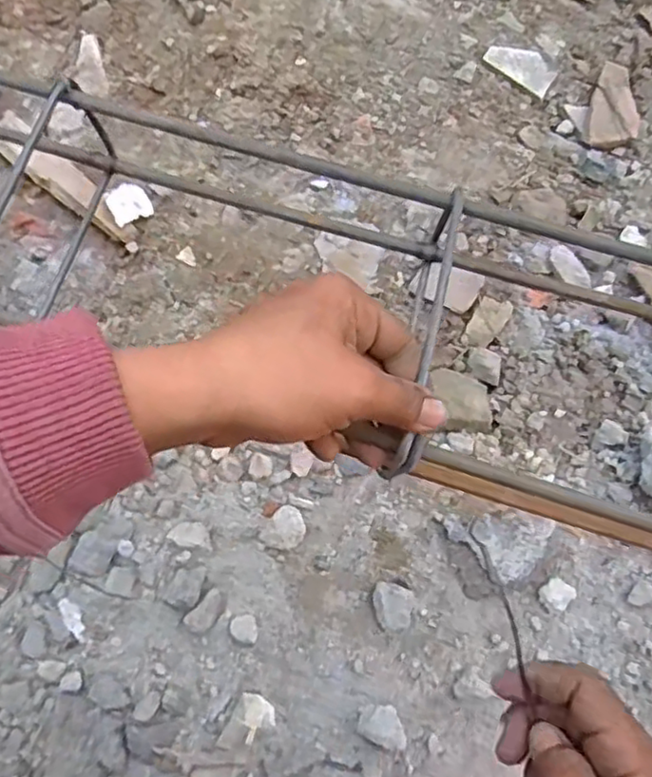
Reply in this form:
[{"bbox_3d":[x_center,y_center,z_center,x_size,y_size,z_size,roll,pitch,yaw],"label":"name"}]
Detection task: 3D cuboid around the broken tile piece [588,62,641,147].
[{"bbox_3d":[0.287,-0.283,0.654,0.045,0.013,0.106,10,71,6],"label":"broken tile piece"}]

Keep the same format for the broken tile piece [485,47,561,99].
[{"bbox_3d":[0.199,-0.327,0.669,0.072,0.009,0.045,35,75,13],"label":"broken tile piece"}]

